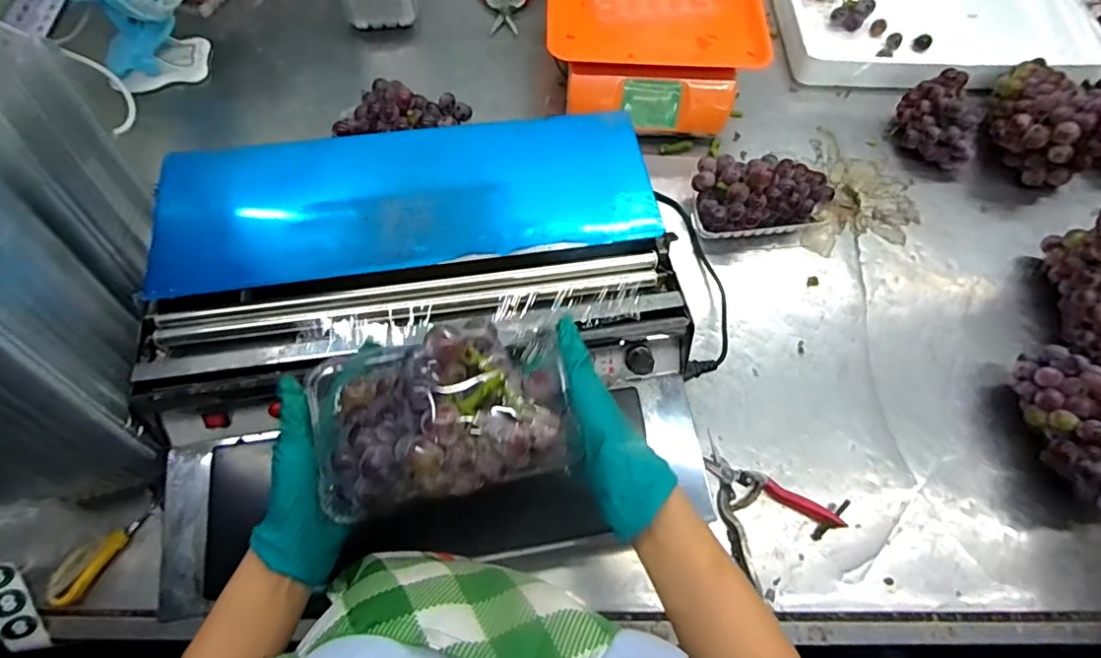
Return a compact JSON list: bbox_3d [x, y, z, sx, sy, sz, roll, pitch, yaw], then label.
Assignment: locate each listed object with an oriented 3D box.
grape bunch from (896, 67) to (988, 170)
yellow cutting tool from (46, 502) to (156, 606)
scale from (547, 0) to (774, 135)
[{"bbox_3d":[0.561,-0.294,0.791,0.073,0.085,0.126,-21,68,-11],"label":"grape bunch"},{"bbox_3d":[-0.453,0.230,0.564,0.015,0.016,0.112,33,68,13],"label":"yellow cutting tool"},{"bbox_3d":[0.143,-0.421,0.799,0.295,0.110,0.254,1,65,-2],"label":"scale"}]

